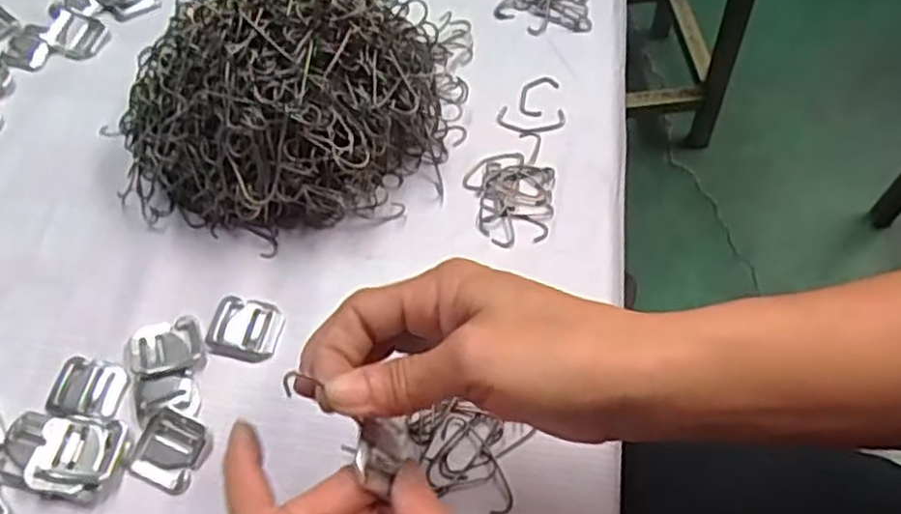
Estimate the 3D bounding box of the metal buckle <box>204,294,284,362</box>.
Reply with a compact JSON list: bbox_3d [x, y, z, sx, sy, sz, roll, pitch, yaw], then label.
[{"bbox_3d":[-0.105,0.036,0.384,0.035,0.004,0.032,9,63,8],"label":"metal buckle"}]

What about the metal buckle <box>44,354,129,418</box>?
[{"bbox_3d":[-0.180,0.065,0.373,0.039,0.005,0.030,9,62,8],"label":"metal buckle"}]

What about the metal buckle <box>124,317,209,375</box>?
[{"bbox_3d":[-0.141,0.044,0.375,0.039,0.004,0.030,-4,61,1],"label":"metal buckle"}]

